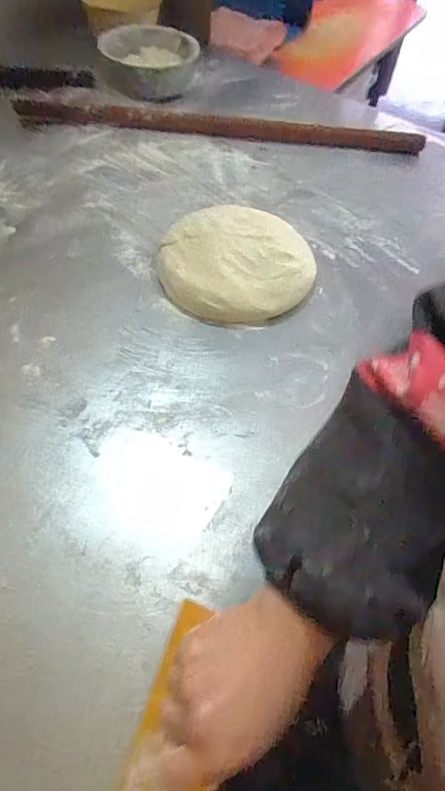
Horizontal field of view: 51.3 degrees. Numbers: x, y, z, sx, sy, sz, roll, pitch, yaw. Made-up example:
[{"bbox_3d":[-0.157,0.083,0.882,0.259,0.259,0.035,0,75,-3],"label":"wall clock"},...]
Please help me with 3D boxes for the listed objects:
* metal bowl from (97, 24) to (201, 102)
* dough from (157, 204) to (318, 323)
[{"bbox_3d":[-0.146,-0.666,0.926,0.199,0.074,0.170,-4,57,-7],"label":"metal bowl"},{"bbox_3d":[0.020,-0.187,0.631,0.202,0.053,0.192,2,57,-3],"label":"dough"}]

